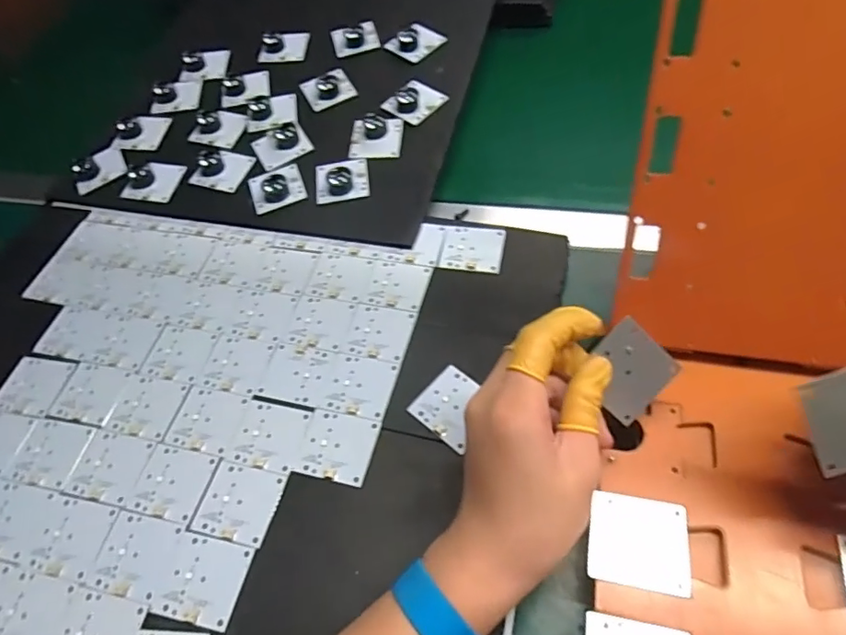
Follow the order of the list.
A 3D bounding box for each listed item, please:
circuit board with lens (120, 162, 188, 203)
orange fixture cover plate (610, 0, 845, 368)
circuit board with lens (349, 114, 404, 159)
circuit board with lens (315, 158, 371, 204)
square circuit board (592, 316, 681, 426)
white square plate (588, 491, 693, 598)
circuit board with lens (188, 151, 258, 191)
[{"bbox_3d":[-0.256,-0.130,0.507,0.056,0.015,0.045,4,56,9],"label":"circuit board with lens"},{"bbox_3d":[0.197,-0.089,0.286,0.158,0.230,0.008,6,20,13],"label":"orange fixture cover plate"},{"bbox_3d":[-0.043,-0.166,0.495,0.047,0.018,0.042,-1,55,6],"label":"circuit board with lens"},{"bbox_3d":[-0.072,-0.124,0.475,0.047,0.021,0.047,-8,55,1],"label":"circuit board with lens"},{"bbox_3d":[0.111,0.030,0.295,0.043,0.004,0.044,40,101,-7],"label":"square circuit board"},{"bbox_3d":[0.112,0.116,0.283,0.049,0.004,0.045,7,56,12],"label":"white square plate"},{"bbox_3d":[-0.187,-0.140,0.502,0.045,0.017,0.046,15,58,16],"label":"circuit board with lens"}]

